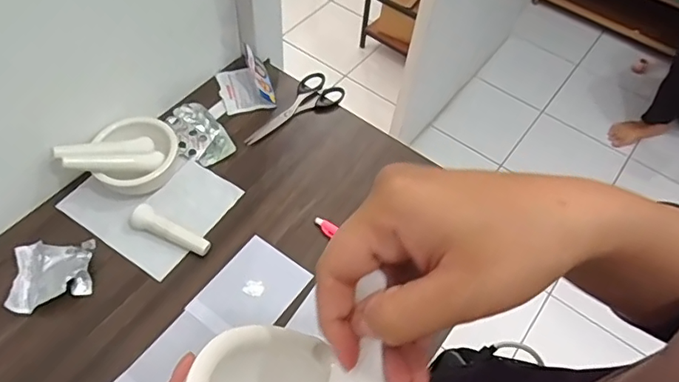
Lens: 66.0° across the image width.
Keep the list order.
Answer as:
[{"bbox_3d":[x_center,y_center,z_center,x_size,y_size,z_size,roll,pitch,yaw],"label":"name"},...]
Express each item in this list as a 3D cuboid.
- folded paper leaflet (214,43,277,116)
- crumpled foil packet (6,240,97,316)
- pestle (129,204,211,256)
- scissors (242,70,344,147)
[{"bbox_3d":[-0.127,-0.150,0.700,0.066,0.041,0.085,-12,57,-12],"label":"folded paper leaflet"},{"bbox_3d":[-0.298,0.083,0.545,0.079,0.023,0.076,-8,56,-9],"label":"crumpled foil packet"},{"bbox_3d":[-0.186,0.043,0.577,0.093,0.024,0.024,21,56,11],"label":"pestle"},{"bbox_3d":[-0.059,-0.104,0.694,0.062,0.010,0.152,33,59,18],"label":"scissors"}]

